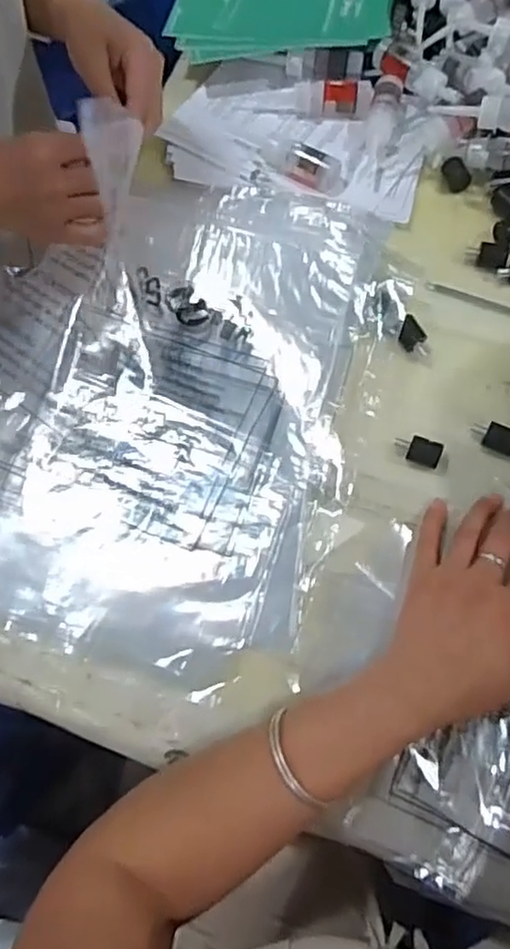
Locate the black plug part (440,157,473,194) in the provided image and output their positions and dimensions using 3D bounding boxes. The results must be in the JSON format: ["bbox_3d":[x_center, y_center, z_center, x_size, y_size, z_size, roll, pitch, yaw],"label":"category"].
[{"bbox_3d":[0.177,-0.263,0.577,0.018,0.015,0.027,-22,70,-6],"label":"black plug part"}]

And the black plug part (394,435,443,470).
[{"bbox_3d":[0.119,-0.017,0.480,0.033,0.012,0.018,15,70,8],"label":"black plug part"}]

